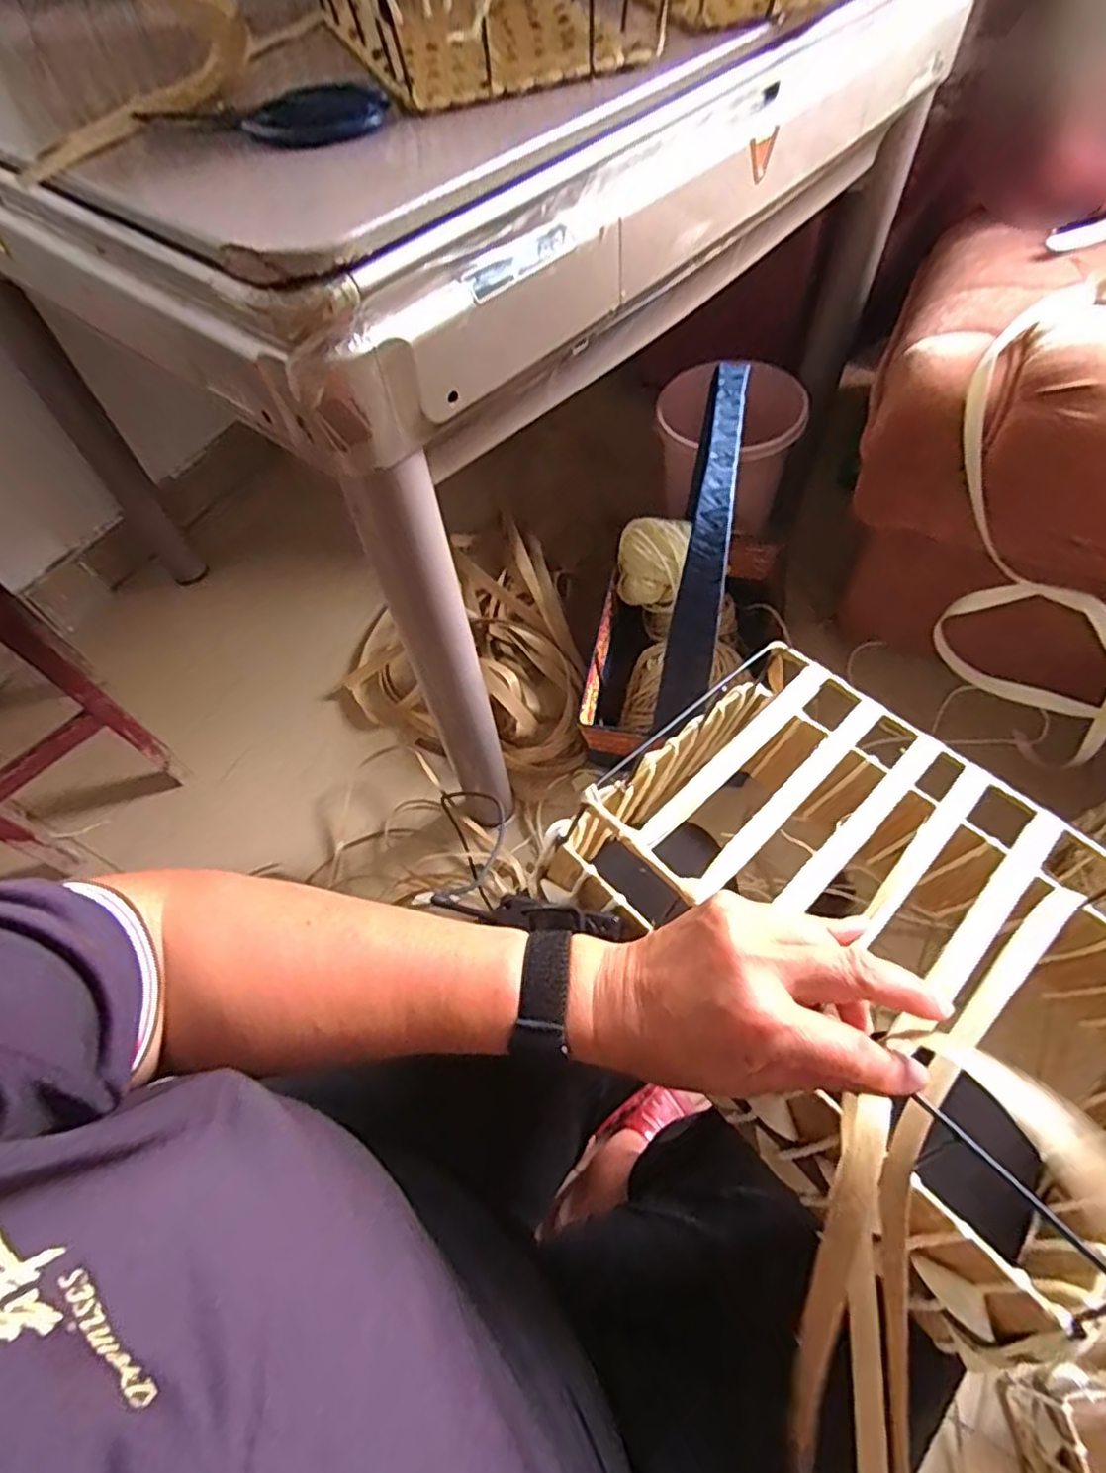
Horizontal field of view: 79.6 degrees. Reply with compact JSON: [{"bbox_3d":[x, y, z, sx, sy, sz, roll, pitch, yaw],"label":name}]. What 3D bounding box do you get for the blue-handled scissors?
[{"bbox_3d":[-0.189,-0.402,0.432,0.157,0.018,0.053,-3,58,0],"label":"blue-handled scissors"}]

